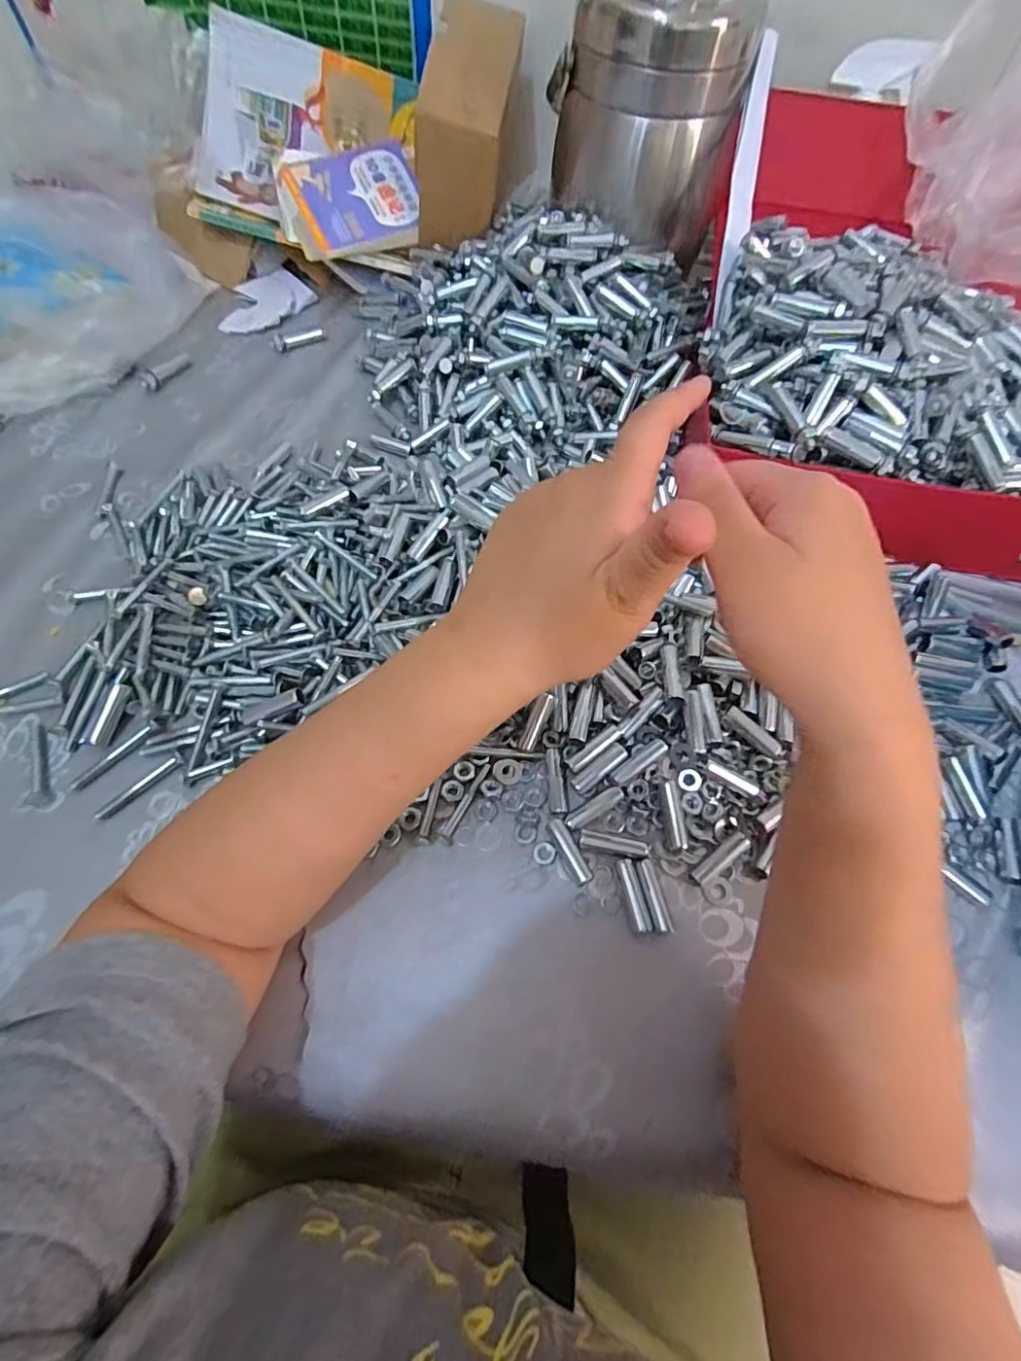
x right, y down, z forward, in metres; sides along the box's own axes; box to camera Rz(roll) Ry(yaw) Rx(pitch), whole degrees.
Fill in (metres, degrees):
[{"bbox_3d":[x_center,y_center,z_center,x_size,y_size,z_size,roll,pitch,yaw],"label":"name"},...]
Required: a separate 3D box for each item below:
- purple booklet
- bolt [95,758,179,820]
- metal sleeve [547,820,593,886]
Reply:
[{"bbox_3d":[-0.154,-0.474,0.550,0.128,0.016,0.091,-23,95,-14],"label":"purple booklet"},{"bbox_3d":[-0.224,0.064,0.333,0.051,0.004,0.006,-41,72,-18],"label":"bolt"},{"bbox_3d":[0.034,0.100,0.325,0.010,0.008,0.040,-21,65,-14],"label":"metal sleeve"}]

